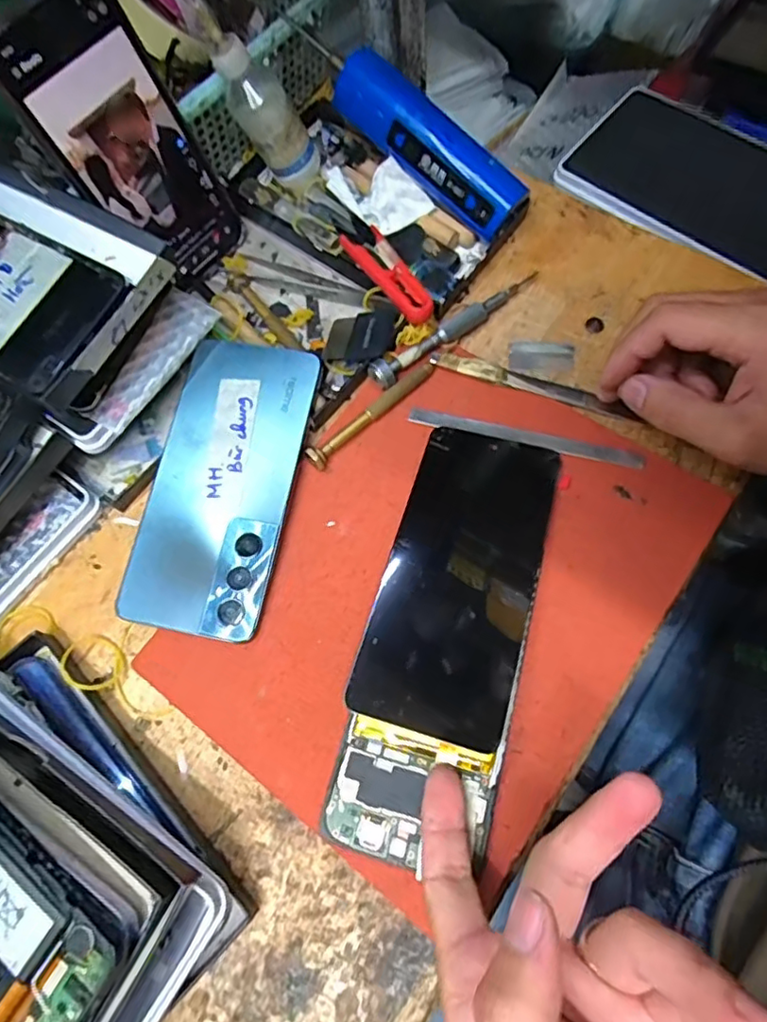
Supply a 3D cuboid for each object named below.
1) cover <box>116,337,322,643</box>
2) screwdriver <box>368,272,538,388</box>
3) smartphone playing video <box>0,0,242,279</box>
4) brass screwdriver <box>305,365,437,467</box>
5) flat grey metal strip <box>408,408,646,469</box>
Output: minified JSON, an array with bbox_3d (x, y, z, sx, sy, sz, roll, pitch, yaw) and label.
[{"bbox_3d":[-0.086,-0.018,0.325,0.073,0.005,0.162,10,75,4],"label":"cover"},{"bbox_3d":[0.044,-0.111,0.358,0.124,0.013,0.014,-37,72,-10],"label":"screwdriver"},{"bbox_3d":[-0.138,-0.203,0.340,0.005,0.152,0.076,33,82,35],"label":"smartphone playing video"},{"bbox_3d":[-0.006,-0.056,0.342,0.091,0.006,0.010,-40,72,-10],"label":"brass screwdriver"},{"bbox_3d":[0.078,-0.041,0.336,0.129,0.004,0.009,13,77,10],"label":"flat grey metal strip"}]

